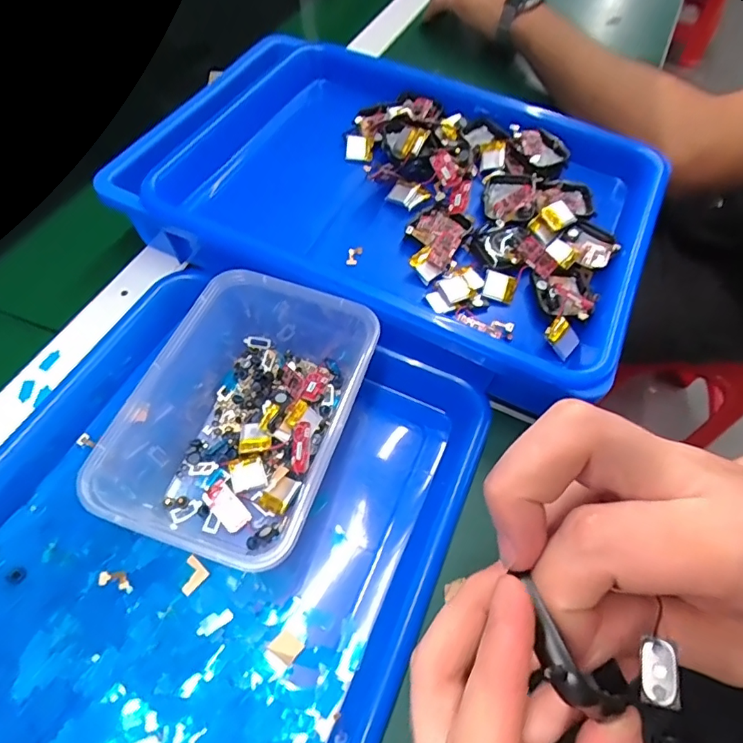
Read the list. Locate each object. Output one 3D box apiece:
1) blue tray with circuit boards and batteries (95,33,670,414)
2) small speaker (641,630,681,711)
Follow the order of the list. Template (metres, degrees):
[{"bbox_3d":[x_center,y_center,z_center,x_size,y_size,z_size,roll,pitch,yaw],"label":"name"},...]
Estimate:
[{"bbox_3d":[0.021,-0.137,0.396,0.372,0.056,0.256,25,60,12],"label":"blue tray with circuit boards and batteries"},{"bbox_3d":[0.072,0.074,0.125,0.007,0.004,0.016,16,59,7],"label":"small speaker"}]

